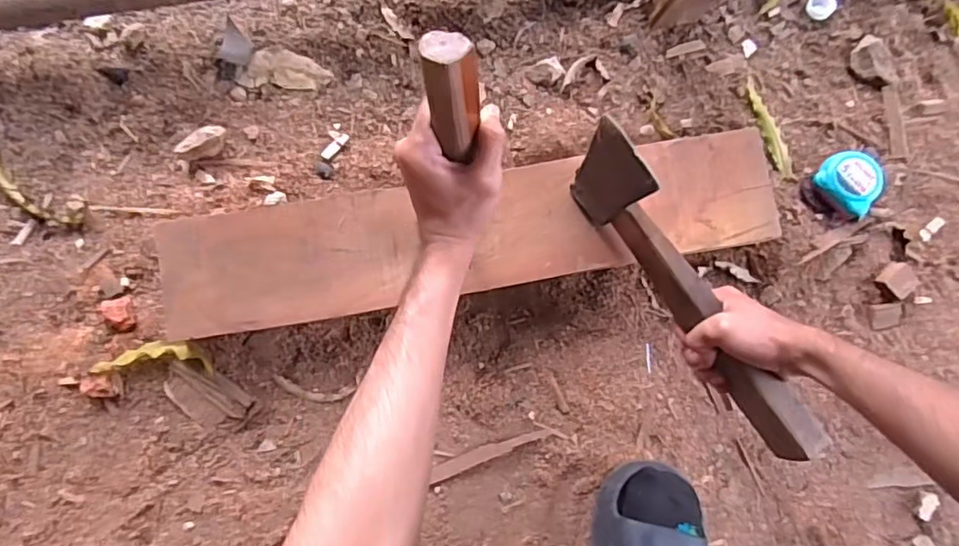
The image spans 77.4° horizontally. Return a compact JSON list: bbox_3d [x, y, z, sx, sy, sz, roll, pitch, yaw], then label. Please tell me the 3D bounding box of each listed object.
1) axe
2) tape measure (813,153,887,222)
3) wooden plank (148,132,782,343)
[{"bbox_3d":[0.191,0.022,0.537,0.036,0.097,0.330,-34,87,-9],"label":"axe"},{"bbox_3d":[0.417,-0.102,0.673,0.066,0.033,0.058,44,81,2],"label":"tape measure"},{"bbox_3d":[0.004,-0.041,0.587,0.597,0.020,0.114,-10,83,-7],"label":"wooden plank"}]

